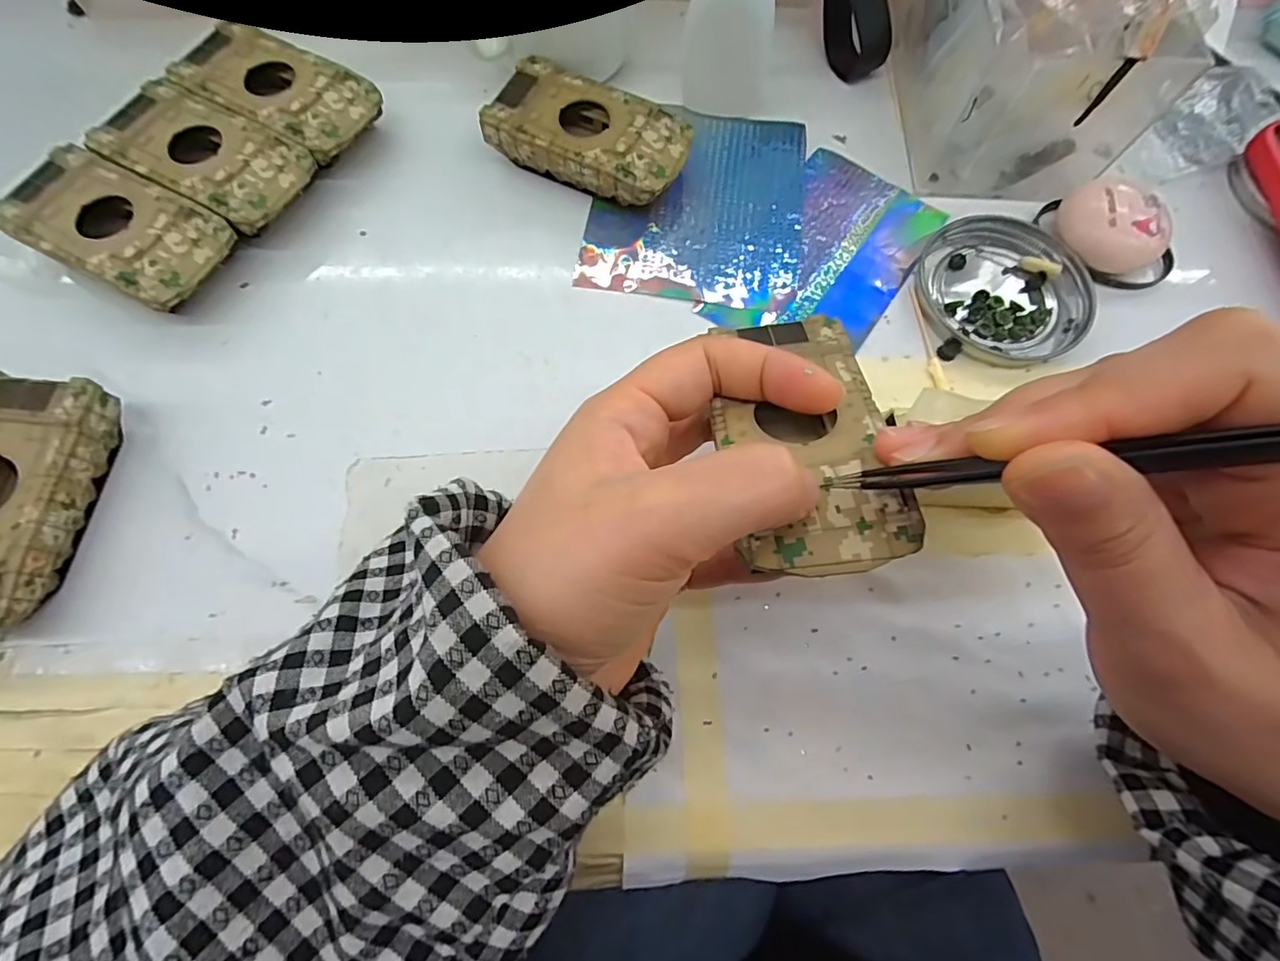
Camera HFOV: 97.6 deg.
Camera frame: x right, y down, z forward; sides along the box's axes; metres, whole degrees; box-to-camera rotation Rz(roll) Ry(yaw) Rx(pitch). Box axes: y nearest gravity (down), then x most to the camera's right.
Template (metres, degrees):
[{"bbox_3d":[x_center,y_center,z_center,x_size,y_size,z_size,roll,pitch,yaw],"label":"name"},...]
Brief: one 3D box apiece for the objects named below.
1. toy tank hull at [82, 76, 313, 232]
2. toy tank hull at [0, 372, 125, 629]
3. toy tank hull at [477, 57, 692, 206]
[{"bbox_3d":[-0.204,-0.151,0.270,0.093,0.024,0.049,27,74,8],"label":"toy tank hull"},{"bbox_3d":[-0.241,0.009,0.215,0.050,0.026,0.095,6,72,1],"label":"toy tank hull"},{"bbox_3d":[-0.024,-0.168,0.279,0.094,0.025,0.054,23,73,7],"label":"toy tank hull"}]

